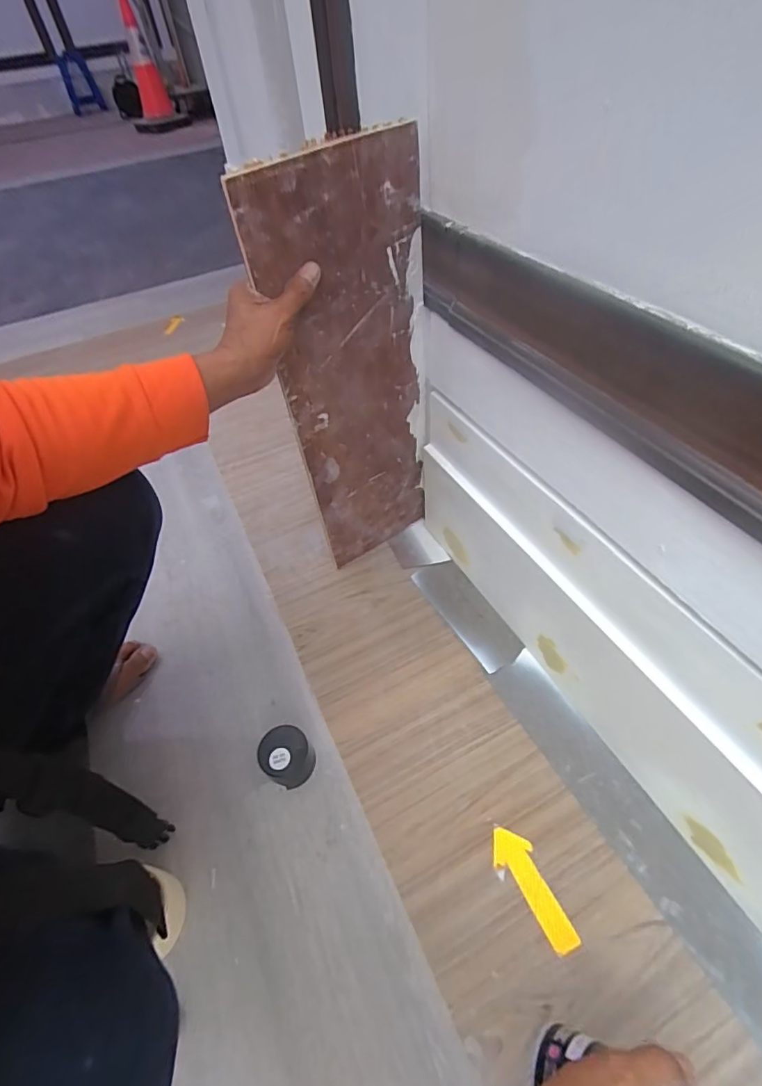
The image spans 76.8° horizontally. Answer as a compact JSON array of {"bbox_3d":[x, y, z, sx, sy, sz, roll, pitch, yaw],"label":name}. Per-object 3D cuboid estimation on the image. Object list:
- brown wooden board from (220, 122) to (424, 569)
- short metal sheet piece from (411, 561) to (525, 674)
[{"bbox_3d":[-0.026,-0.174,0.635,0.190,0.549,0.011,-30,54,-17],"label":"brown wooden board"},{"bbox_3d":[0.134,0.106,0.753,0.074,0.007,0.205,-27,51,-16],"label":"short metal sheet piece"}]

